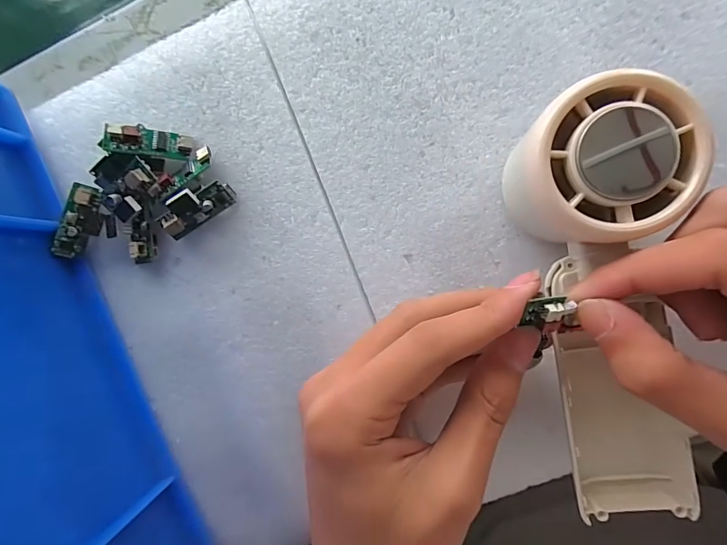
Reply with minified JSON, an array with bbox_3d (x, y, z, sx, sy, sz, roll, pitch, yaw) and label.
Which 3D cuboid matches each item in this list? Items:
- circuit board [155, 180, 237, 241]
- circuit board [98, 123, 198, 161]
[{"bbox_3d":[-0.083,-0.031,0.191,0.038,0.021,0.012,-31,86,6],"label":"circuit board"},{"bbox_3d":[-0.105,-0.064,0.193,0.041,0.007,0.014,2,91,-19],"label":"circuit board"}]

